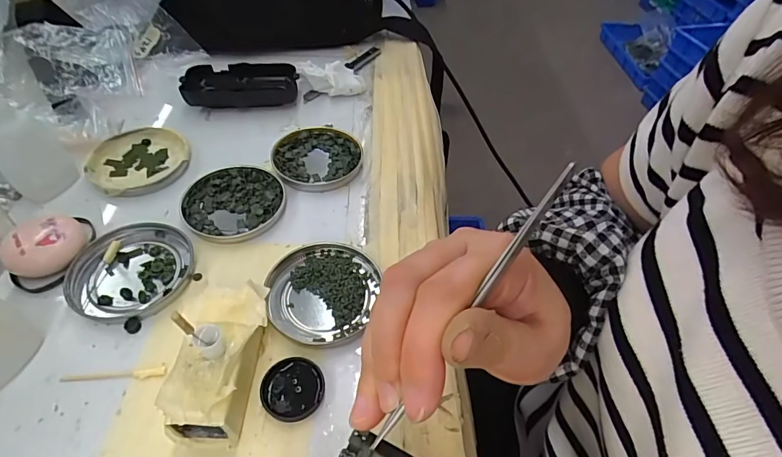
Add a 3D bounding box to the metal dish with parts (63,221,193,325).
[{"bbox_3d":[-0.181,0.028,0.302,0.074,0.009,0.078,2,49,-2],"label":"metal dish with parts"}]

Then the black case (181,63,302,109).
[{"bbox_3d":[-0.153,-0.146,0.445,0.109,0.025,0.046,-7,50,-10],"label":"black case"}]

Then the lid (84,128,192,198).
[{"bbox_3d":[-0.217,-0.061,0.376,0.077,0.014,0.077,2,49,-2],"label":"lid"}]

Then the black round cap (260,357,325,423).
[{"bbox_3d":[-0.057,0.093,0.253,0.035,0.009,0.034,2,49,-2],"label":"black round cap"}]

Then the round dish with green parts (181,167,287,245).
[{"bbox_3d":[-0.126,-0.021,0.347,0.077,0.008,0.076,2,49,-2],"label":"round dish with green parts"}]

